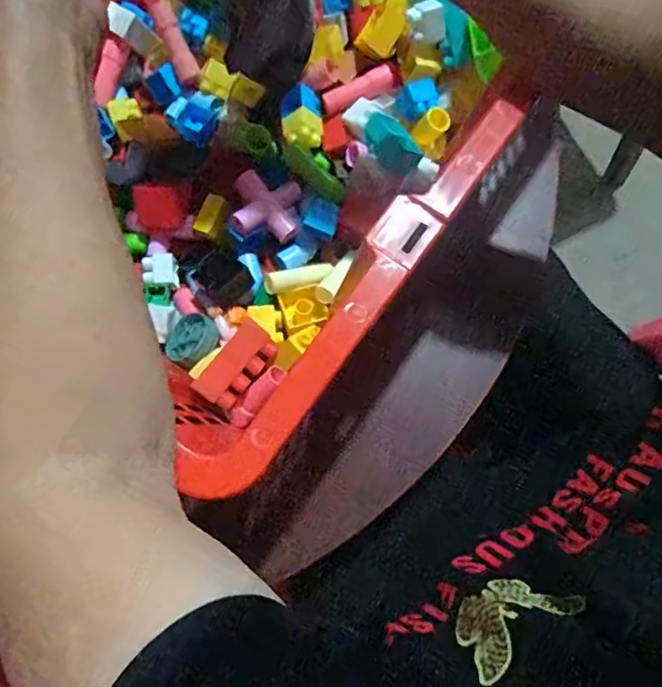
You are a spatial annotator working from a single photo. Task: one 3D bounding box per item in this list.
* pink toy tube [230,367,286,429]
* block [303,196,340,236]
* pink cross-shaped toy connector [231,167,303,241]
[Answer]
[{"bbox_3d":[-0.049,0.034,0.359,0.015,0.014,0.053,45,117,10],"label":"pink toy tube"},{"bbox_3d":[-0.005,-0.092,0.400,0.023,0.018,0.025,18,77,5],"label":"block"},{"bbox_3d":[-0.047,-0.102,0.401,0.047,0.012,0.047,10,69,-18],"label":"pink cross-shaped toy connector"}]

